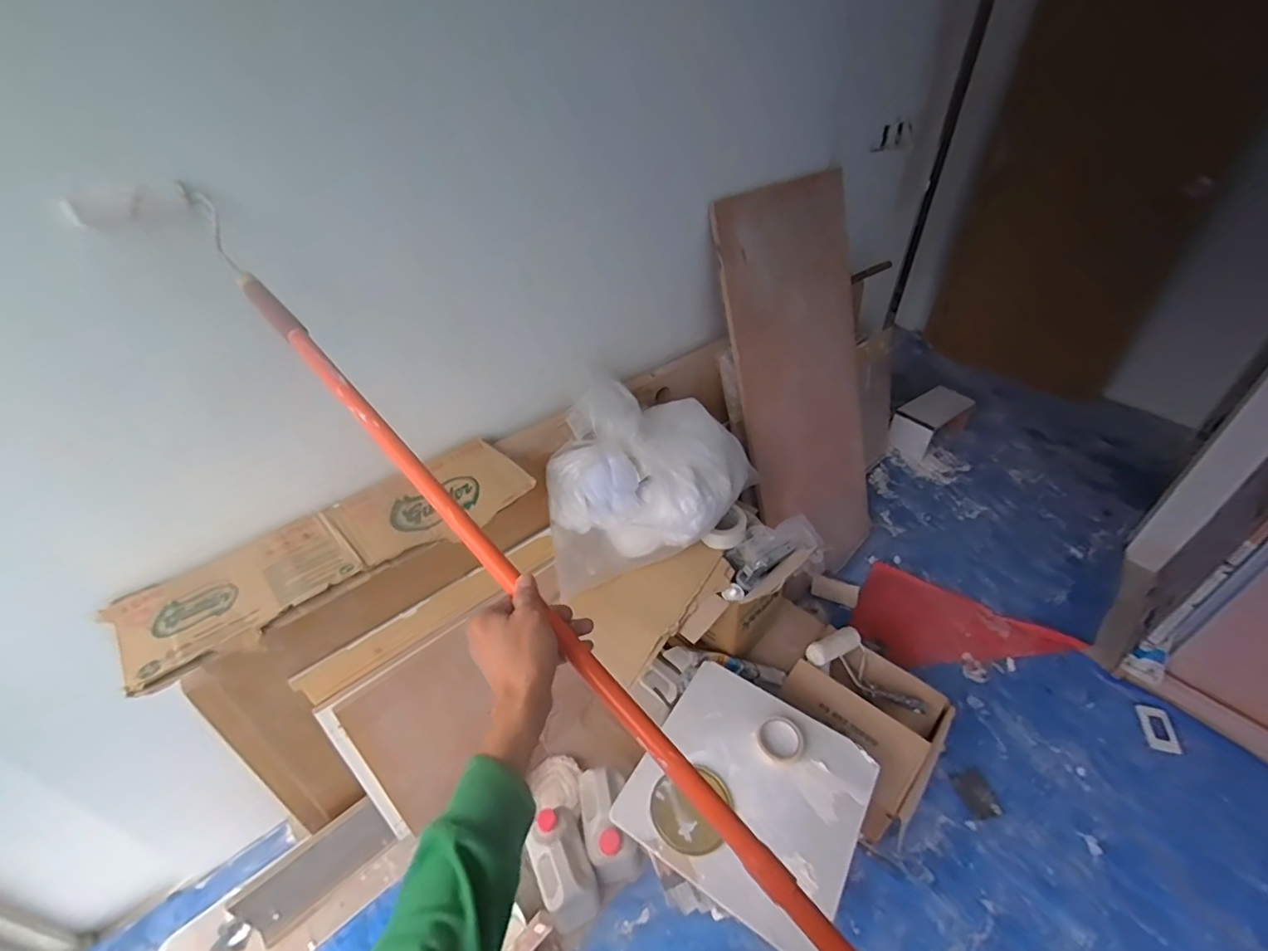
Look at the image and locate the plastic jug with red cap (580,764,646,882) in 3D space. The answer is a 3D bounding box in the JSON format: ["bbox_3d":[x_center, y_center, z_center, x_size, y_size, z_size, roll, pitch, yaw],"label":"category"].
[{"bbox_3d":[-0.062,0.779,1.236,0.106,0.204,0.184,-14,43,-16],"label":"plastic jug with red cap"}]

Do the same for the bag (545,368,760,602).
[{"bbox_3d":[0.035,0.016,1.296,0.434,0.382,0.321,5,41,5],"label":"bag"}]

